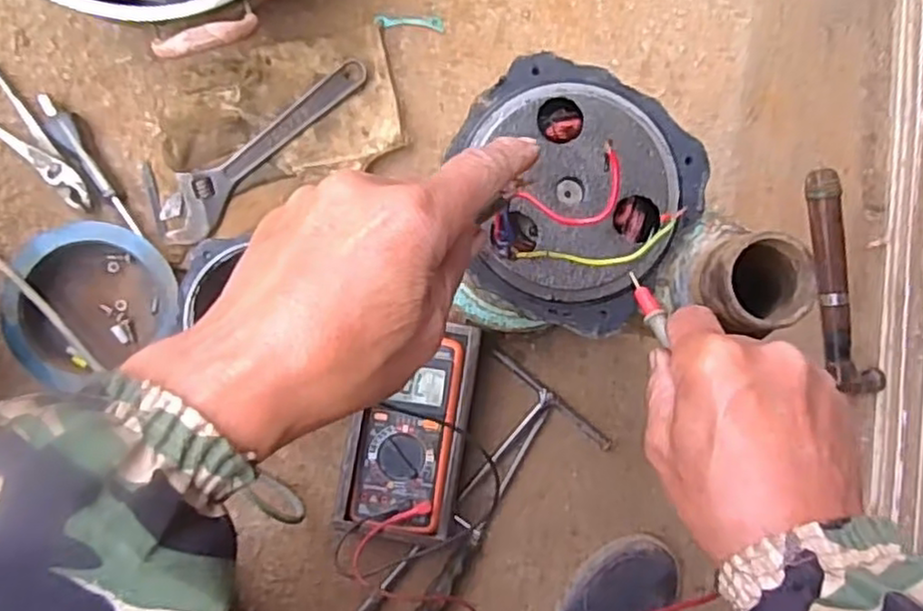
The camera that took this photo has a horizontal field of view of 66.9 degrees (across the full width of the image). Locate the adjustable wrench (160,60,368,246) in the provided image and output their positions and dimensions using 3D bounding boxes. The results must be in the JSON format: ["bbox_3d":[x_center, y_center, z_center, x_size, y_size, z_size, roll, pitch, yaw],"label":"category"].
[{"bbox_3d":[-0.193,-0.156,0.677,0.051,0.021,0.244,43,83,-4],"label":"adjustable wrench"}]

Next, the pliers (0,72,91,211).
[{"bbox_3d":[-0.423,-0.166,0.673,0.036,0.015,0.191,-38,92,-7],"label":"pliers"}]

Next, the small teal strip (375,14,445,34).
[{"bbox_3d":[-0.052,-0.286,0.708,0.069,0.004,0.014,1,87,-7],"label":"small teal strip"}]

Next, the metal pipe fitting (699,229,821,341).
[{"bbox_3d":[0.153,-0.012,0.366,0.049,0.034,0.048,0,88,-5],"label":"metal pipe fitting"}]

